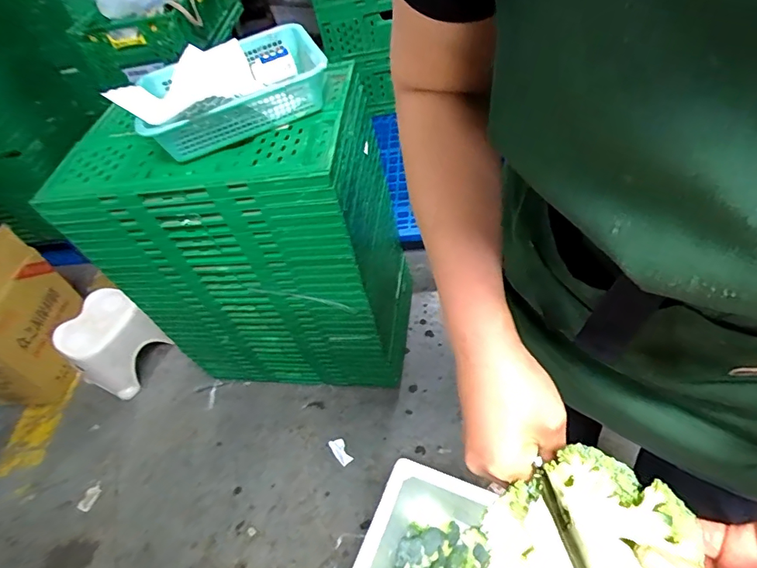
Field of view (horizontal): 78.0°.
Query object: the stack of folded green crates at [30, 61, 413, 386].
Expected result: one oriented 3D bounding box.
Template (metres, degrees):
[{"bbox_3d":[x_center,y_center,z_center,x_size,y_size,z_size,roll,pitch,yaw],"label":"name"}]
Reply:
[{"bbox_3d":[-0.277,-0.064,1.195,0.611,0.737,0.362,-6,49,9],"label":"stack of folded green crates"}]

